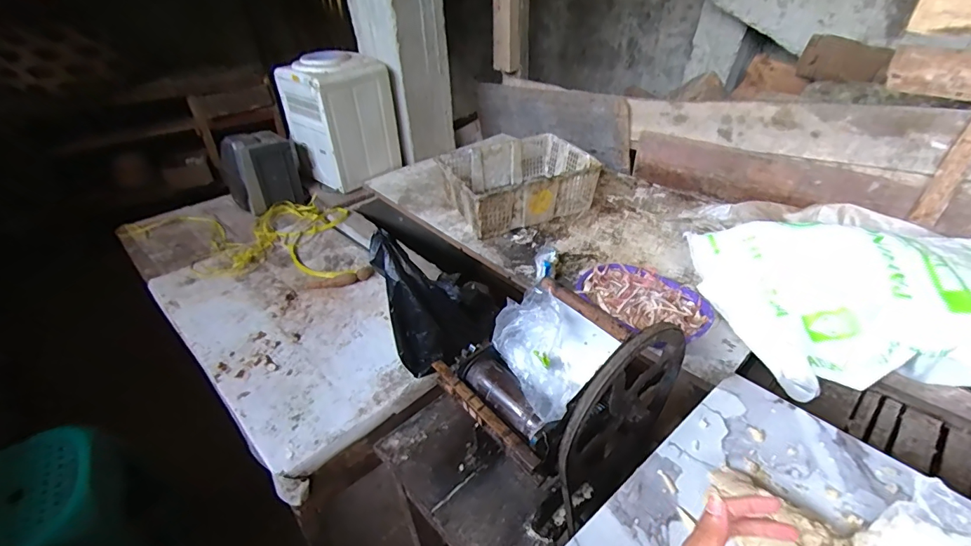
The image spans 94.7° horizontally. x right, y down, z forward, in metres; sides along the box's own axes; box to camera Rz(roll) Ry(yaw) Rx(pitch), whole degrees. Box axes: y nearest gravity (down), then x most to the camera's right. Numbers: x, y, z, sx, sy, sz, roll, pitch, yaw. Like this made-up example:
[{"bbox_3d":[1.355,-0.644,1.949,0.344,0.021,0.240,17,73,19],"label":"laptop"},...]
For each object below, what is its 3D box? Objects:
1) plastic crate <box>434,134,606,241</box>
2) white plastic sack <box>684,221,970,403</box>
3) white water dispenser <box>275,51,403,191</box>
[{"bbox_3d":[0.110,-0.316,1.519,0.457,0.141,0.331,-16,39,-18],"label":"plastic crate"},{"bbox_3d":[0.824,0.063,0.929,0.671,0.199,0.404,4,37,8],"label":"white plastic sack"},{"bbox_3d":[-0.554,-0.589,1.743,0.295,0.451,0.290,22,43,29],"label":"white water dispenser"}]

